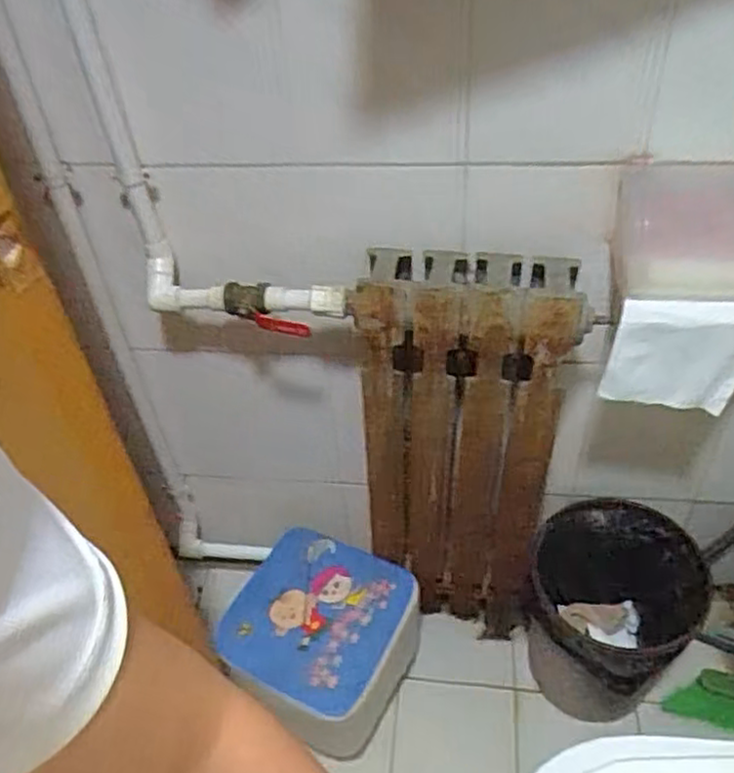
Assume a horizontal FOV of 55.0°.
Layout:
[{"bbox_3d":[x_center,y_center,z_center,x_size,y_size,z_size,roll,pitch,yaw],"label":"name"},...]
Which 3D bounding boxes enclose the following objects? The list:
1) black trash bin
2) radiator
[{"bbox_3d":[0.370,0.375,1.132,0.248,0.291,0.264,28,52,31],"label":"black trash bin"},{"bbox_3d":[0.133,0.134,1.031,0.260,0.707,0.094,3,43,9],"label":"radiator"}]

